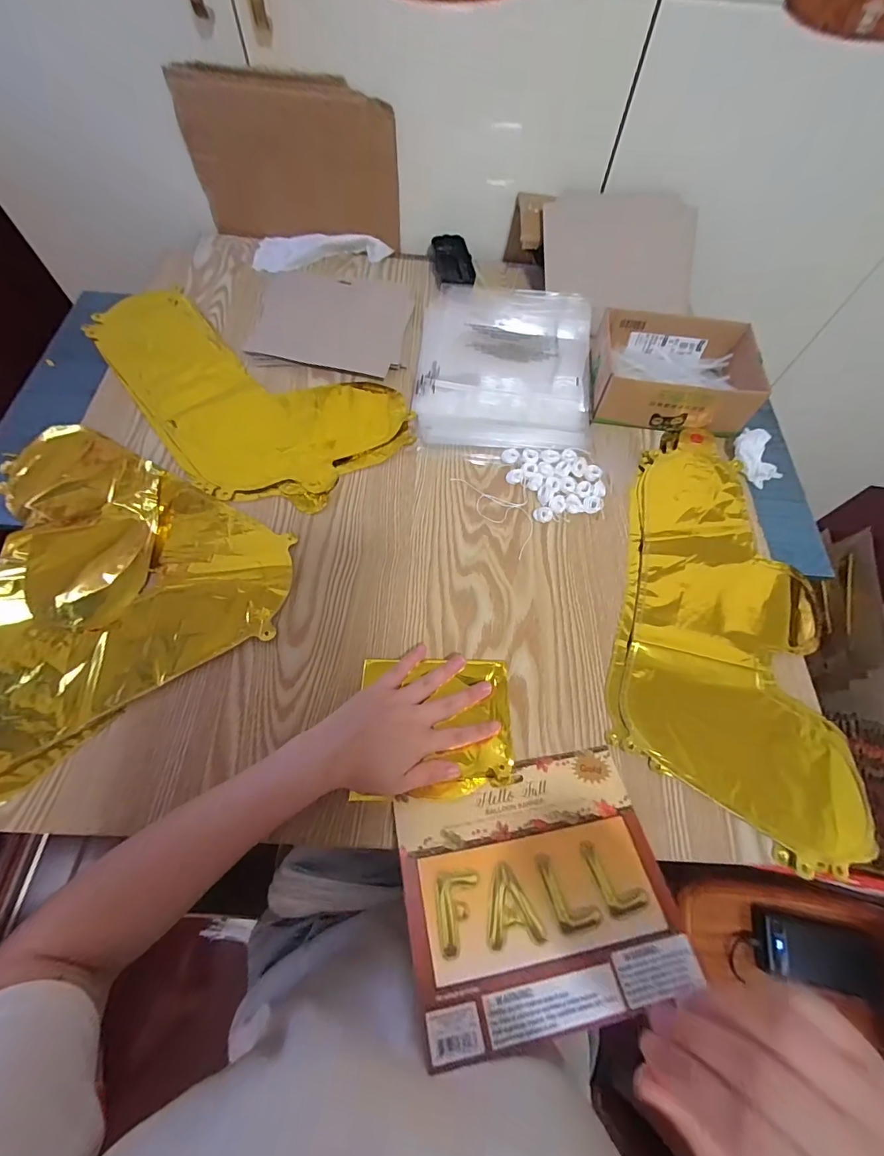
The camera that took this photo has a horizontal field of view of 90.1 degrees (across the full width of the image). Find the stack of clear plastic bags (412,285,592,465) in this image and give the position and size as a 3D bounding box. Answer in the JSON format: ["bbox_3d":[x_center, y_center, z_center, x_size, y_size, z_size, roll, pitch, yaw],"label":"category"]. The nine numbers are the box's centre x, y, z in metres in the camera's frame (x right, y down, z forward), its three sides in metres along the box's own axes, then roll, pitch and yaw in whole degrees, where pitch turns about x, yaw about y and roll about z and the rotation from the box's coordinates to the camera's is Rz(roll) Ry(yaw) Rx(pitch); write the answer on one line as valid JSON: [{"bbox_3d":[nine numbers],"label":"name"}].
[{"bbox_3d":[0.082,-0.278,0.576,0.220,0.024,0.288,7,64,1],"label":"stack of clear plastic bags"}]

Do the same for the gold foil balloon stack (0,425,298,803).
[{"bbox_3d":[-0.376,0.025,0.413,0.349,0.023,0.355,31,67,12],"label":"gold foil balloon stack"}]

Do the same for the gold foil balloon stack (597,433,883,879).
[{"bbox_3d":[0.291,0.030,0.447,0.215,0.017,0.420,13,64,4],"label":"gold foil balloon stack"}]

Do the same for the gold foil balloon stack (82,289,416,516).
[{"bbox_3d":[-0.267,-0.244,0.555,0.443,0.008,0.233,36,68,14],"label":"gold foil balloon stack"}]

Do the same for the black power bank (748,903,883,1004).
[{"bbox_3d":[0.489,0.490,0.579,0.128,0.020,0.071,4,56,18],"label":"black power bank"}]

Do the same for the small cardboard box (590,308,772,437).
[{"bbox_3d":[0.284,-0.260,0.552,0.181,0.058,0.144,5,64,0],"label":"small cardboard box"}]

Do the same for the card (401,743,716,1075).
[{"bbox_3d":[0.071,0.220,0.325,0.188,0.017,0.158,-5,46,-11],"label":"card"}]

